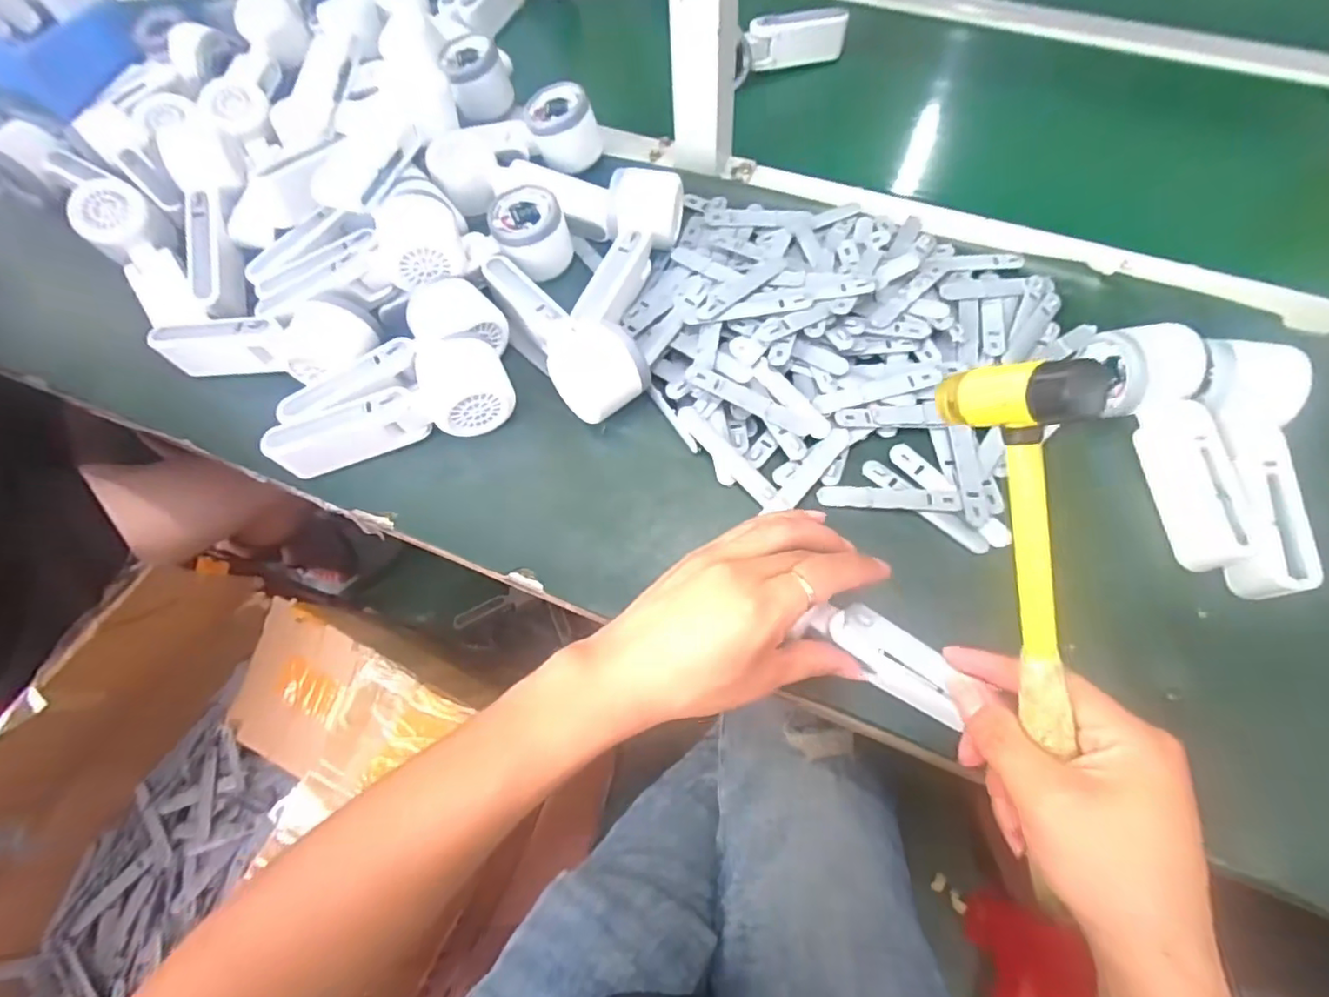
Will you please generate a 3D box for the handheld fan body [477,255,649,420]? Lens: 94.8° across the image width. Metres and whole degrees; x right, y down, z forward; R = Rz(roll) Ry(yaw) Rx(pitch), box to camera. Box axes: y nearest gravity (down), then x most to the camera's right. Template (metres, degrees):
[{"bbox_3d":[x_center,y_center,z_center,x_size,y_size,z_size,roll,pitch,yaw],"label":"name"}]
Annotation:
[{"bbox_3d":[-0.082,-0.125,0.464,0.052,0.054,0.162,-39,69,-15],"label":"handheld fan body"}]

